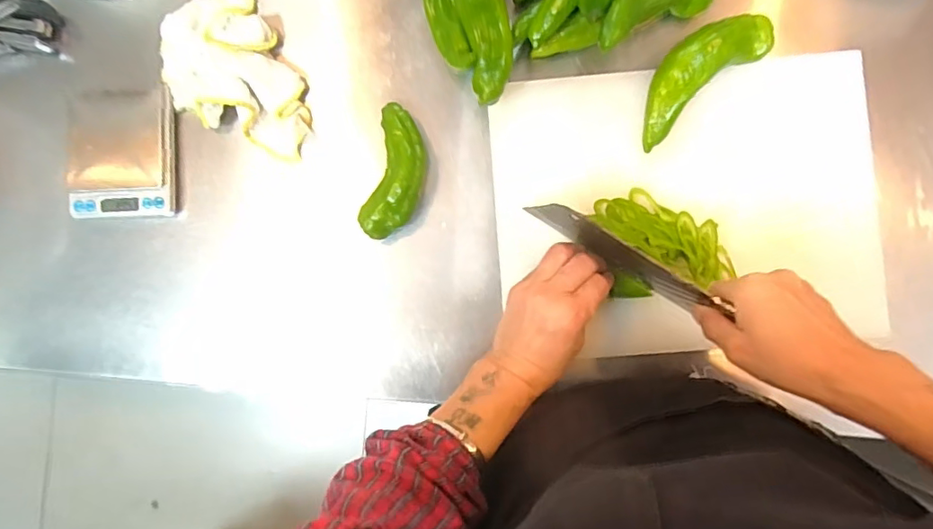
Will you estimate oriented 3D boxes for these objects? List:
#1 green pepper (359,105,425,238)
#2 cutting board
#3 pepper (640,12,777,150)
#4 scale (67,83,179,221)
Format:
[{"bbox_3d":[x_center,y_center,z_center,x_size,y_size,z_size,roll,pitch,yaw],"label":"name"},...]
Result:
[{"bbox_3d":[-0.064,-0.085,0.513,0.051,0.041,0.123,11,89,5],"label":"green pepper"},{"bbox_3d":[0.202,-0.052,0.509,0.343,0.024,0.258,-5,87,4],"label":"cutting board"},{"bbox_3d":[0.205,-0.173,0.489,0.141,0.035,0.055,-39,85,2],"label":"pepper"},{"bbox_3d":[-0.340,-0.110,0.533,0.113,0.024,0.125,-1,88,5],"label":"scale"}]

